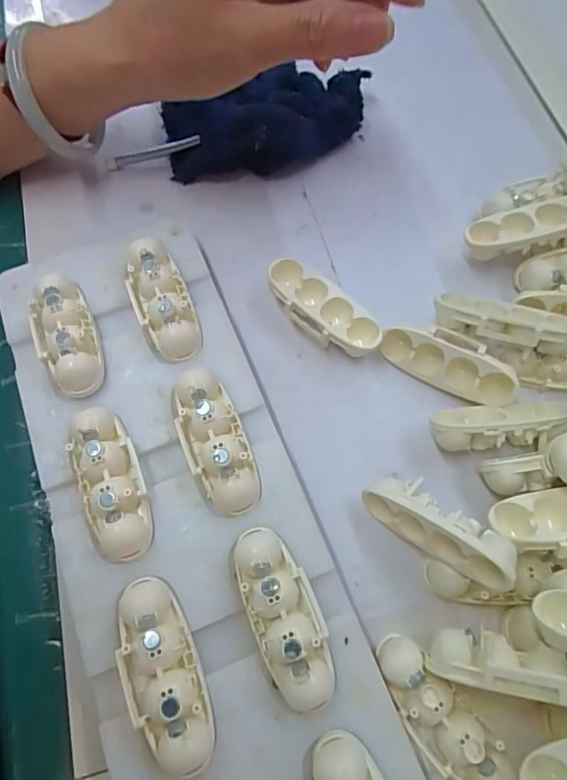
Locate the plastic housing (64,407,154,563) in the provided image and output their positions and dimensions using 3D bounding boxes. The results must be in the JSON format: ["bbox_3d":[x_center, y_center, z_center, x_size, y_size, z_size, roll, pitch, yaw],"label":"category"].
[{"bbox_3d":[-0.070,0.037,0.202,0.024,0.018,0.061,-20,70,-6],"label":"plastic housing"}]

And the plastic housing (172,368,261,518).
[{"bbox_3d":[-0.029,0.021,0.206,0.025,0.016,0.059,-22,70,-7],"label":"plastic housing"}]

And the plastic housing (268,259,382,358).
[{"bbox_3d":[0.019,-0.039,0.246,0.027,0.018,0.062,-41,74,-13],"label":"plastic housing"}]

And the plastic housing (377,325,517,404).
[{"bbox_3d":[0.077,-0.013,0.232,0.063,0.021,0.018,28,72,11],"label":"plastic housing"}]

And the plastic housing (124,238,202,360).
[{"bbox_3d":[-0.056,-0.042,0.231,0.025,0.016,0.058,-23,70,-8],"label":"plastic housing"}]

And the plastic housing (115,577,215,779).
[{"bbox_3d":[-0.043,0.100,0.177,0.024,0.016,0.062,-20,70,-7],"label":"plastic housing"}]

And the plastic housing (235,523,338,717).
[{"bbox_3d":[0.000,0.083,0.182,0.025,0.016,0.062,-22,70,-7],"label":"plastic housing"}]

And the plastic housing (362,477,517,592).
[{"bbox_3d":[0.062,0.054,0.199,0.061,0.030,0.019,25,69,38],"label":"plastic housing"}]

